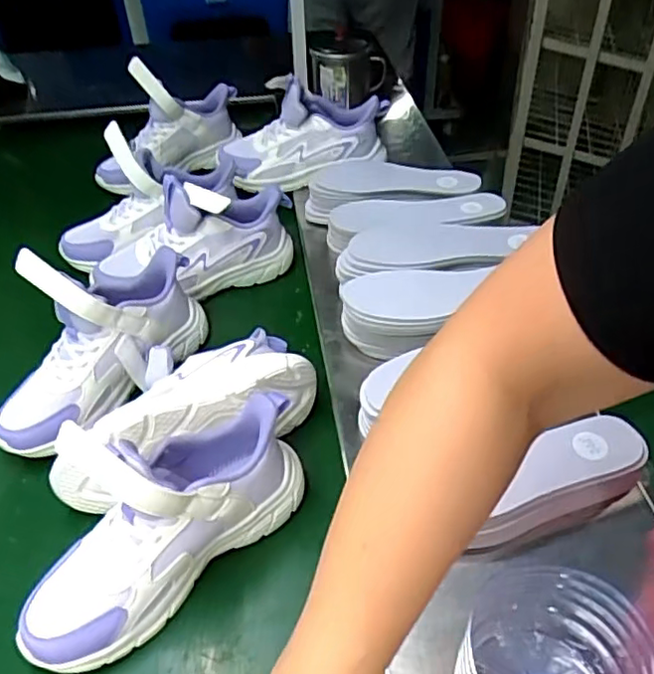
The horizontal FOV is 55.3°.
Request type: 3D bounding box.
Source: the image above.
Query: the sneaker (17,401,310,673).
[{"bbox_3d":[-0.122,0.124,0.459,0.230,0.158,0.078,-34,53,-30],"label":"sneaker"}]

